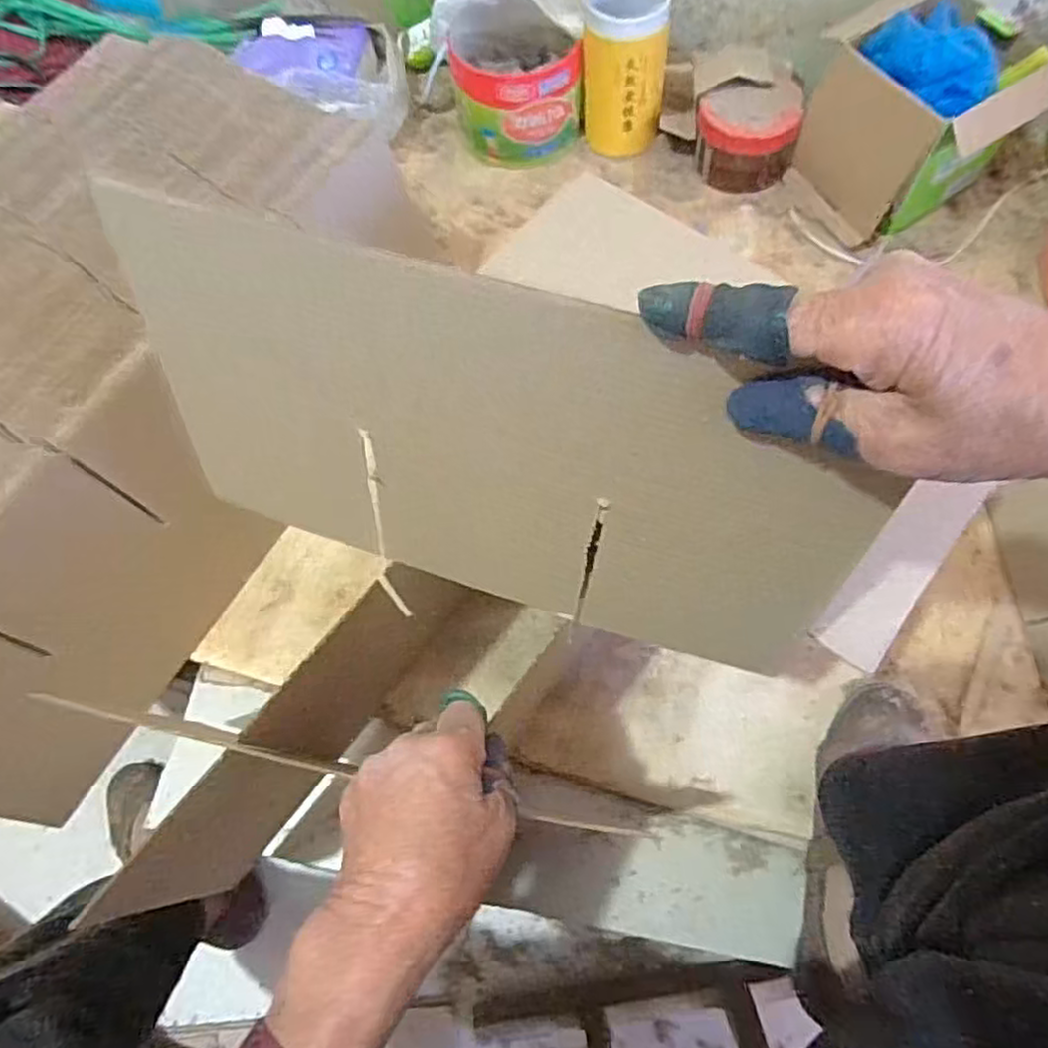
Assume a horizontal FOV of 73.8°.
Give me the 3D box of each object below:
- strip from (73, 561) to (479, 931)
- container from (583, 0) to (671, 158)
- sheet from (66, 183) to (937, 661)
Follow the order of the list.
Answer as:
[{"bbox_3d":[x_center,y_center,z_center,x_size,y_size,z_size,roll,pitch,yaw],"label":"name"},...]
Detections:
[{"bbox_3d":[-0.131,0.129,0.435,0.010,0.169,0.240,35,78,14],"label":"strip"},{"bbox_3d":[0.096,-0.436,0.672,0.078,0.135,0.071,-1,66,3],"label":"container"},{"bbox_3d":[-0.015,-0.027,0.308,0.318,0.178,0.005,15,50,9],"label":"sheet"}]

